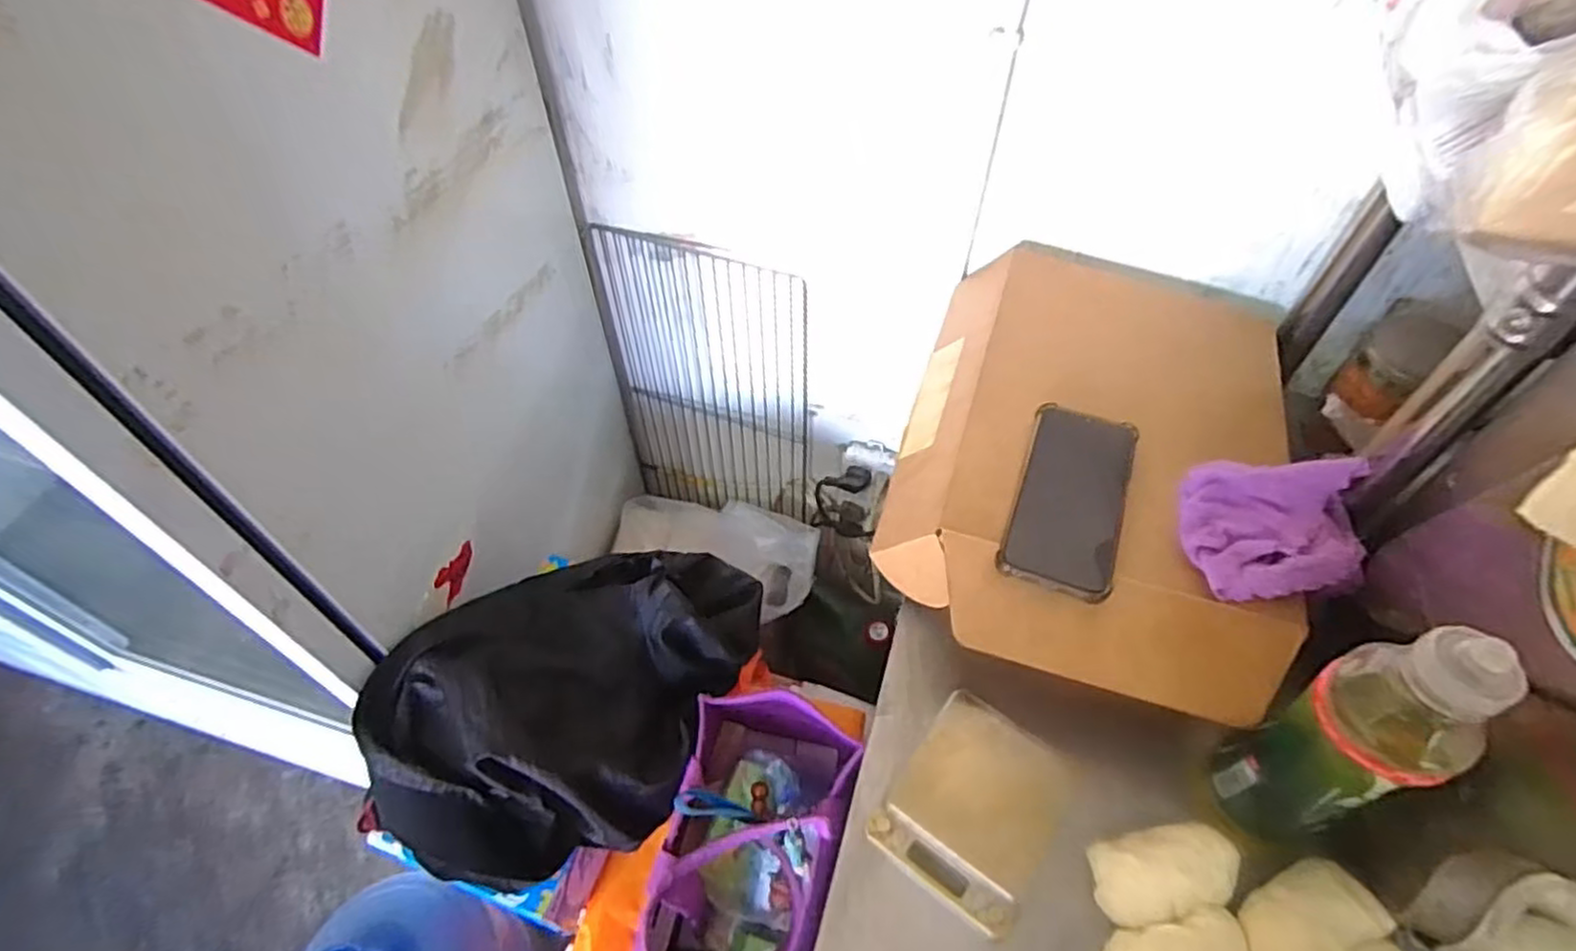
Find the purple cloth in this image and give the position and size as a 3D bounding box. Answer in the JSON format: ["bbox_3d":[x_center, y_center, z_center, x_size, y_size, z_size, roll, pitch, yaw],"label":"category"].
[{"bbox_3d":[0.347,0.033,0.518,0.121,0.048,0.109,0,51,0],"label":"purple cloth"}]

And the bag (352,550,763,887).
[{"bbox_3d":[-0.199,0.207,0.711,0.381,0.131,0.265,-18,53,-14],"label":"bag"}]

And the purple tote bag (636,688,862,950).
[{"bbox_3d":[-0.055,0.395,0.677,0.145,0.240,0.355,12,52,10],"label":"purple tote bag"}]

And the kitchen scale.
[{"bbox_3d":[0.128,0.222,0.492,0.100,0.018,0.125,31,58,23],"label":"kitchen scale"}]

